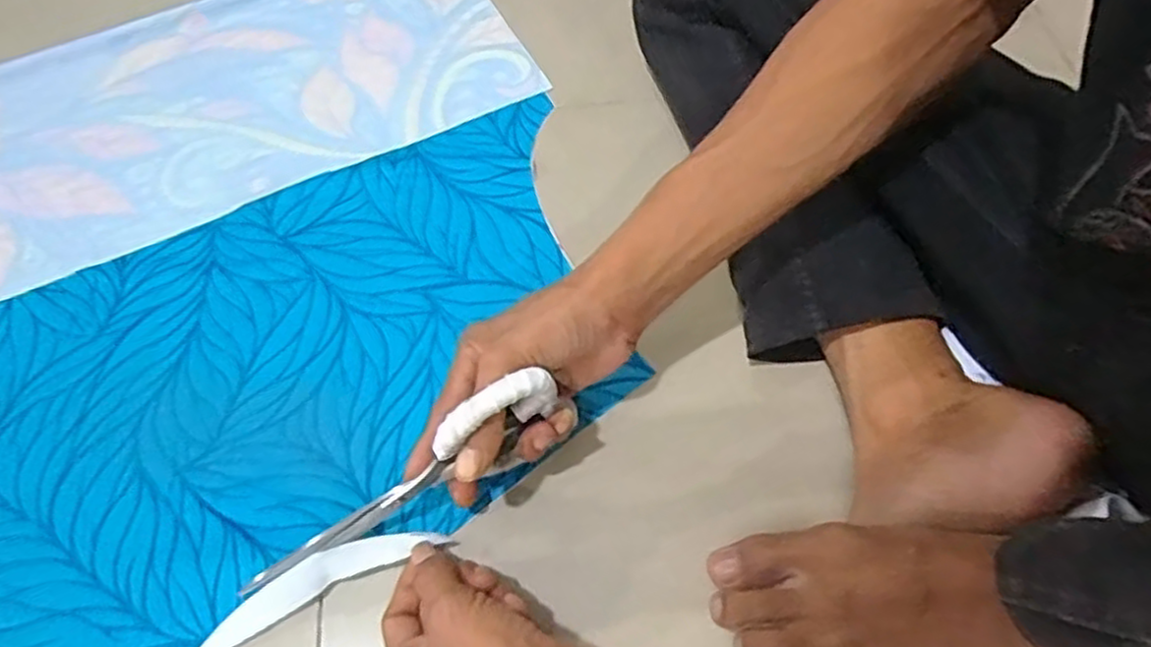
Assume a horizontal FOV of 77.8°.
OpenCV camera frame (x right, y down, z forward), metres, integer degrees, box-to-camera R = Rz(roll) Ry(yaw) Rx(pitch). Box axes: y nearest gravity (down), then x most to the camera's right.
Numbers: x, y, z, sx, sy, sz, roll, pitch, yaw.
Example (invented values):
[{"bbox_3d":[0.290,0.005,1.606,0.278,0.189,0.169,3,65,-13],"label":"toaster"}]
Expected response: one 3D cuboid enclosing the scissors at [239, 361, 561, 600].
[{"bbox_3d":[-0.085,0.091,0.393,0.197,0.067,0.014,-37,62,14],"label":"scissors"}]

